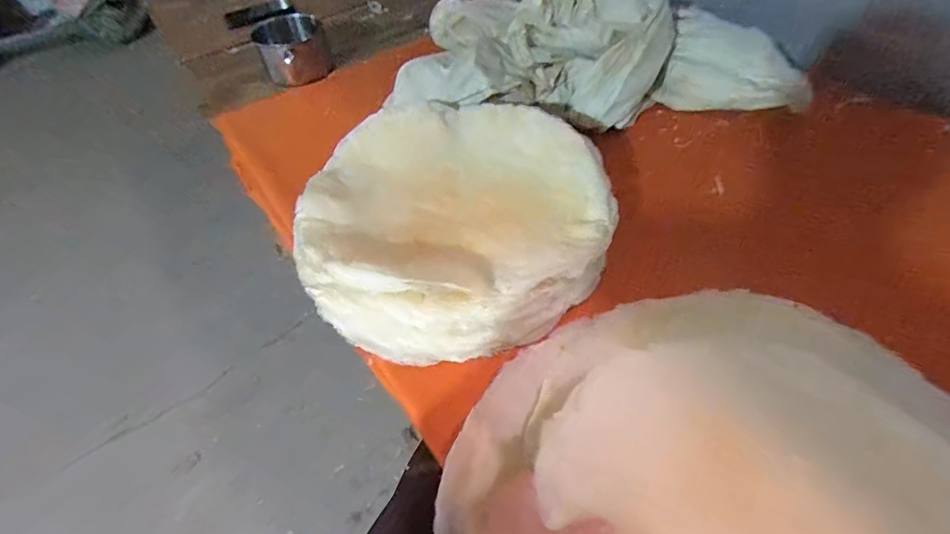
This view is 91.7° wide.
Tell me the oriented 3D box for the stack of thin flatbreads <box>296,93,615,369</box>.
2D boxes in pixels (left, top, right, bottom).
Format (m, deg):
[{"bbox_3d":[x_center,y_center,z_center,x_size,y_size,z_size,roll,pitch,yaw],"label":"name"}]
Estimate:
[{"bbox_3d":[-0.019,-0.080,0.574,0.363,0.089,0.382,-3,51,2],"label":"stack of thin flatbreads"}]

